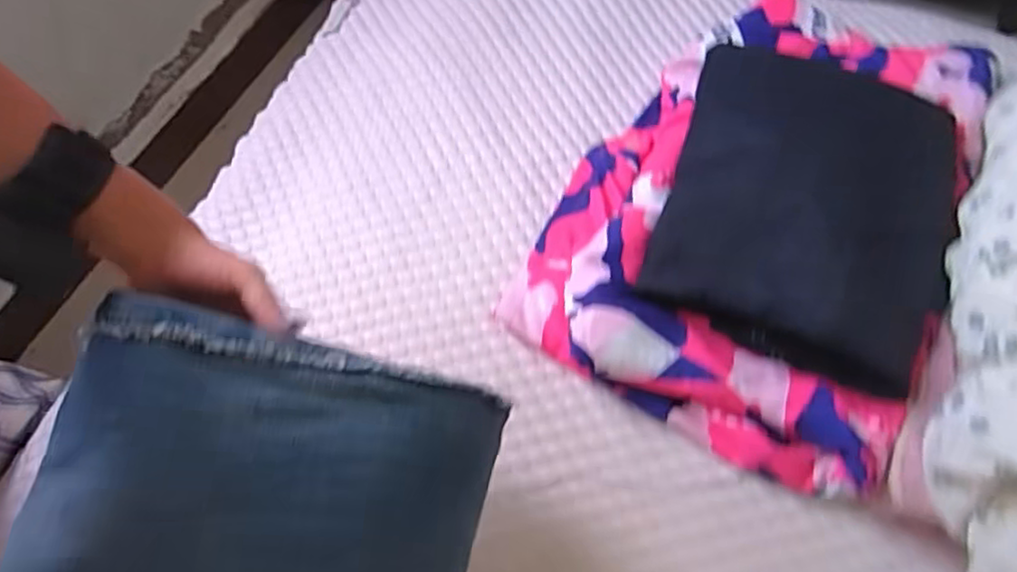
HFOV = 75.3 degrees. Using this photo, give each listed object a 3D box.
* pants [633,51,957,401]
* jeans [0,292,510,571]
[{"bbox_3d":[0.256,-0.071,0.563,0.227,0.056,0.278,19,64,8],"label":"pants"},{"bbox_3d":[-0.137,0.145,0.346,0.228,0.029,0.234,19,71,-13],"label":"jeans"}]

